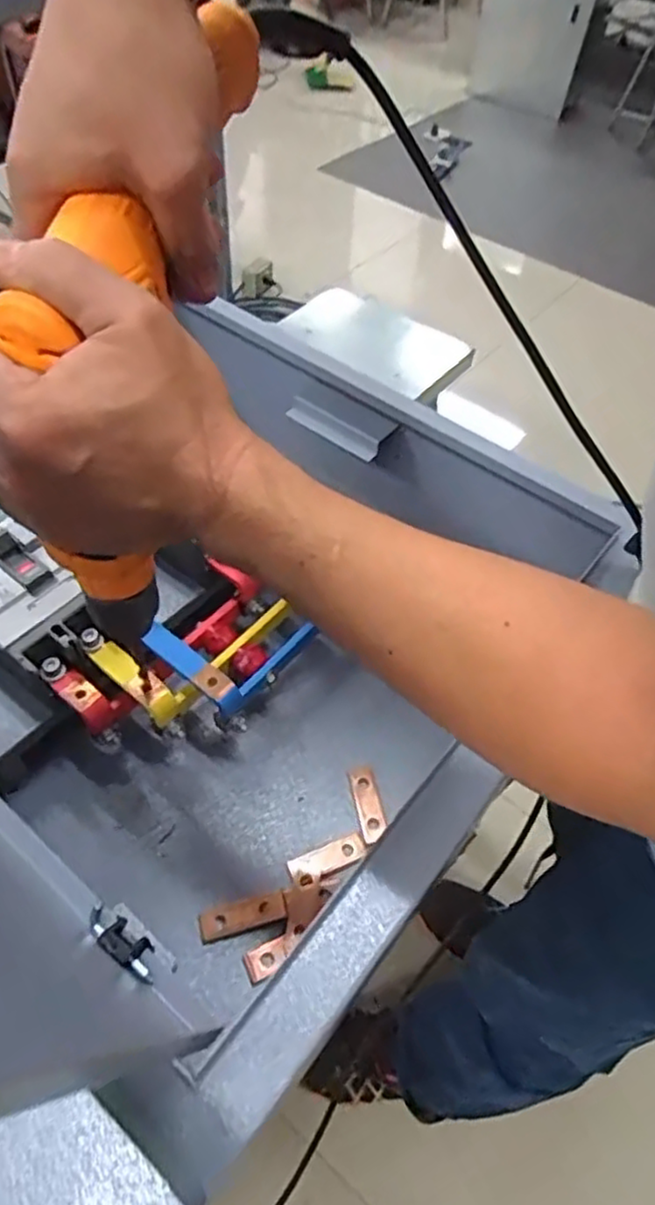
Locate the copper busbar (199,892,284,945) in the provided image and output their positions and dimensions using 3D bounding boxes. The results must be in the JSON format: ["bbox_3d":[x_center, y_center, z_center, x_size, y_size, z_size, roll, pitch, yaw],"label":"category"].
[{"bbox_3d":[-0.059,0.220,0.484,0.060,0.004,0.020,-11,54,-12],"label":"copper busbar"}]

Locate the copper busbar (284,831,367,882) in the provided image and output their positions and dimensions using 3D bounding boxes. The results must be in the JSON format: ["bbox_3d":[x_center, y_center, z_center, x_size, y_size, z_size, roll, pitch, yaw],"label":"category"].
[{"bbox_3d":[0.000,0.190,0.515,0.057,0.004,0.020,-18,55,-16],"label":"copper busbar"}]

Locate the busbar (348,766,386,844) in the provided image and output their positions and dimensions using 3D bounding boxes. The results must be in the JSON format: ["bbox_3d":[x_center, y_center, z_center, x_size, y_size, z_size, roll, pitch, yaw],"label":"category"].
[{"bbox_3d":[0.031,0.157,0.541,0.019,0.005,0.060,-8,53,-9],"label":"busbar"}]

